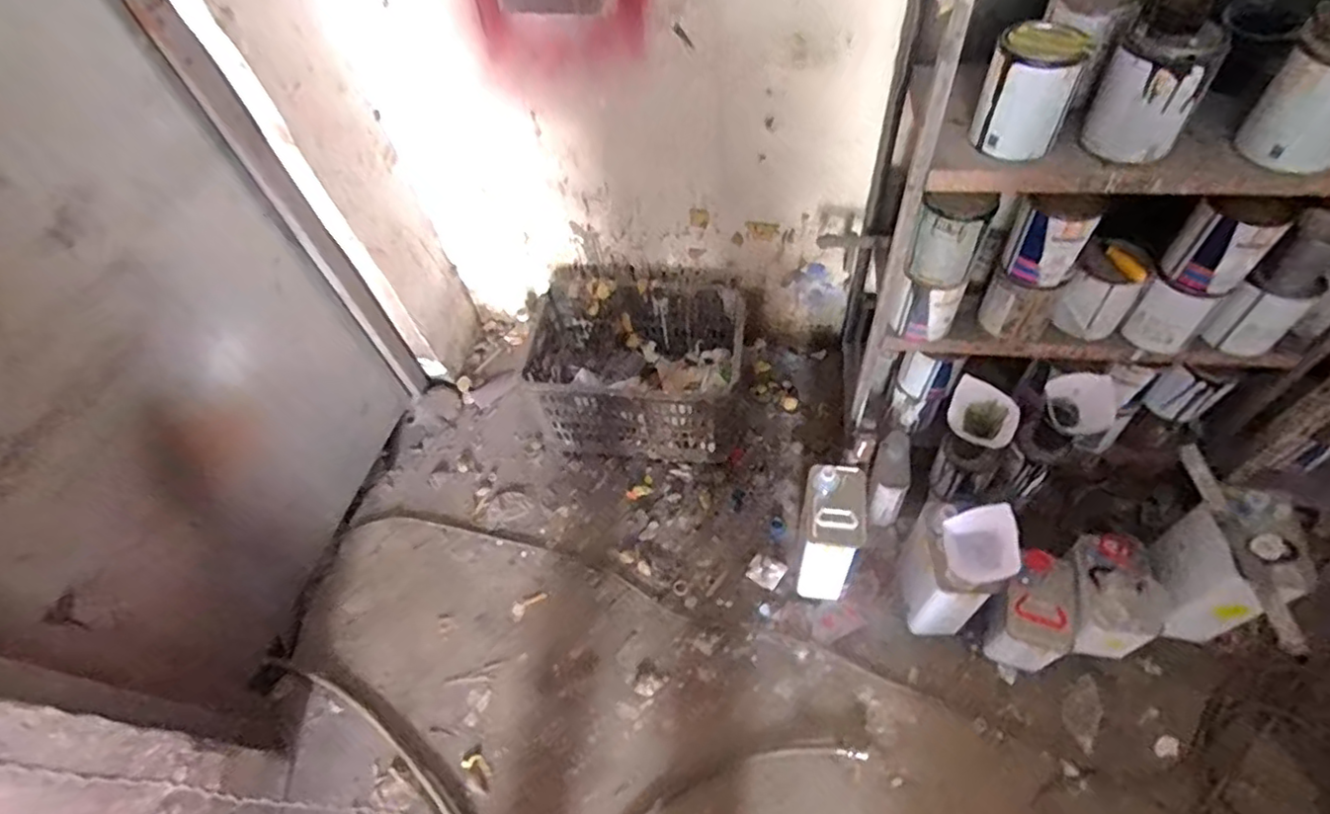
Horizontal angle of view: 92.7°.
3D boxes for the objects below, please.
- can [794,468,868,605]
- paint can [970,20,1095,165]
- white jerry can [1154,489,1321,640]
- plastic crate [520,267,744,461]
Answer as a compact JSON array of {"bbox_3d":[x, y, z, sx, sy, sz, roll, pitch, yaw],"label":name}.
[{"bbox_3d":[0.329,0.260,1.284,0.107,0.265,0.173,5,55,8],"label":"can"},{"bbox_3d":[0.469,-0.407,0.821,0.101,0.136,0.101,-3,55,4],"label":"paint can"},{"bbox_3d":[0.965,0.282,1.100,0.129,0.243,0.183,8,56,15],"label":"white jerry can"},{"bbox_3d":[-0.068,-0.103,1.572,0.496,0.272,0.389,5,55,8],"label":"plastic crate"}]

